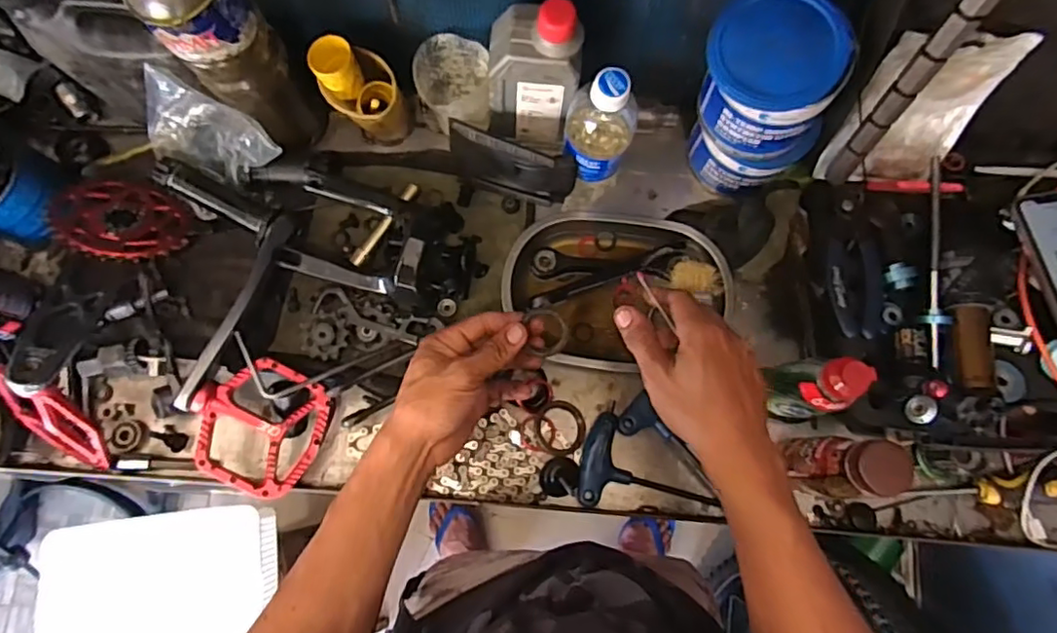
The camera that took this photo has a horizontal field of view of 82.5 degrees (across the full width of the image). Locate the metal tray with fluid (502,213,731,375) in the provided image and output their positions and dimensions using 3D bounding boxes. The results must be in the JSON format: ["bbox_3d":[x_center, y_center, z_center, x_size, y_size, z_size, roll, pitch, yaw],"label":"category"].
[{"bbox_3d":[0.088,-0.029,0.601,0.214,0.044,0.155,8,78,2],"label":"metal tray with fluid"}]

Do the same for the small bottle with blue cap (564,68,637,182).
[{"bbox_3d":[0.065,-0.175,0.553,0.057,0.150,0.069,1,78,0],"label":"small bottle with blue cap"}]

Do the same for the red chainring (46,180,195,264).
[{"bbox_3d":[-0.397,-0.091,0.589,0.118,0.014,0.098,28,45,4],"label":"red chainring"}]

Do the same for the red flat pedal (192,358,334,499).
[{"bbox_3d":[-0.244,0.099,0.550,0.111,0.021,0.113,30,77,-10],"label":"red flat pedal"}]

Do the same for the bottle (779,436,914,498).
[{"bbox_3d":[0.250,0.123,0.497,0.038,0.149,0.045,4,78,1],"label":"bottle"}]

